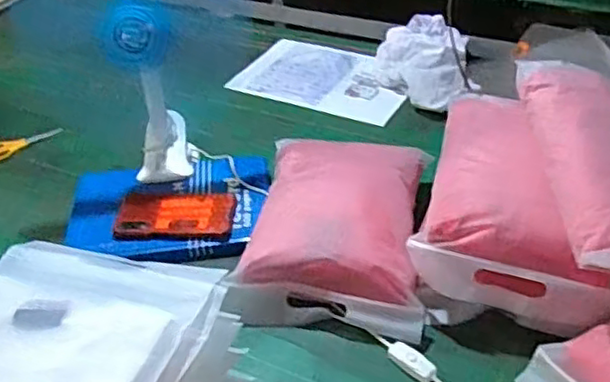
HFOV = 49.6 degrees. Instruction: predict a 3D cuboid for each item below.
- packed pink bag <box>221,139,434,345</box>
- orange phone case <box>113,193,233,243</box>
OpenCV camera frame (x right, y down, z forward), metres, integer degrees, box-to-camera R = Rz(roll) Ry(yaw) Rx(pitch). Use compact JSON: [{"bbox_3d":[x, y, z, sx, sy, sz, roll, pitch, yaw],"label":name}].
[{"bbox_3d":[0.042,0.037,0.838,0.222,0.094,0.297,4,40,10],"label":"packed pink bag"},{"bbox_3d":[-0.176,0.034,0.897,0.157,0.015,0.084,2,40,8],"label":"orange phone case"}]

